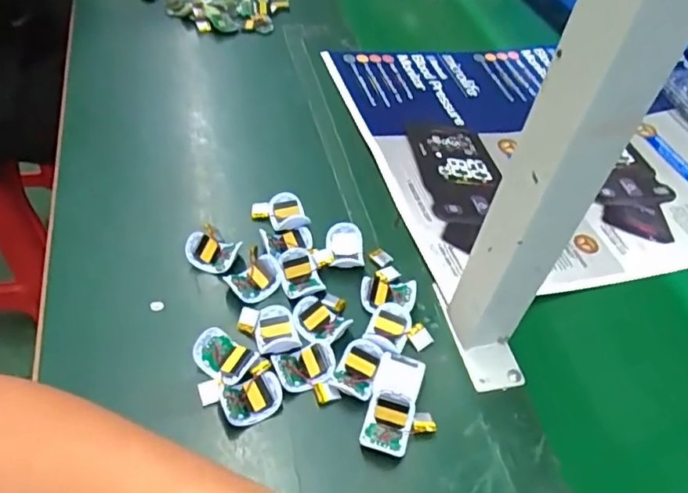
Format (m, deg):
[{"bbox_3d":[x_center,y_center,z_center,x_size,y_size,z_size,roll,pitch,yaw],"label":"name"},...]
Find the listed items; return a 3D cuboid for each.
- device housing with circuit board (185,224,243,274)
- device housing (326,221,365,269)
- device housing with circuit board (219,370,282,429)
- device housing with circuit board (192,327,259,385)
[{"bbox_3d":[-0.107,0.005,0.472,0.042,0.022,0.031,27,52,17],"label":"device housing with circuit board"},{"bbox_3d":[0.001,0.000,0.481,0.029,0.014,0.039,0,49,-5],"label":"device housing"},{"bbox_3d":[-0.062,0.103,0.392,0.040,0.018,0.030,-14,52,-17],"label":"device housing with circuit board"},{"bbox_3d":[-0.084,0.077,0.406,0.042,0.010,0.028,32,54,21],"label":"device housing with circuit board"}]

